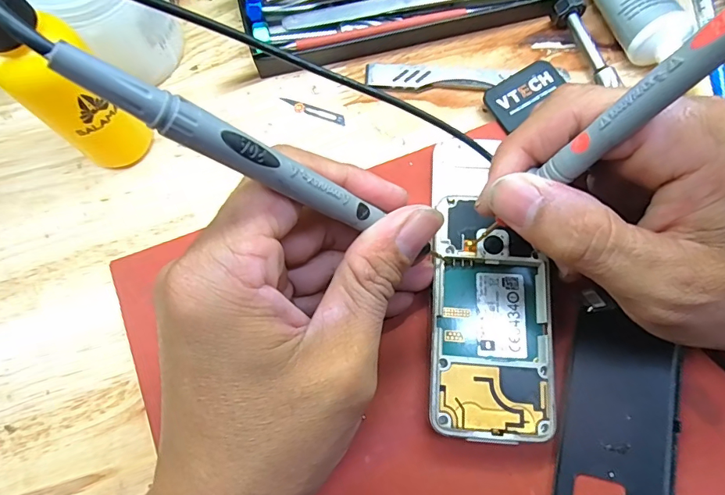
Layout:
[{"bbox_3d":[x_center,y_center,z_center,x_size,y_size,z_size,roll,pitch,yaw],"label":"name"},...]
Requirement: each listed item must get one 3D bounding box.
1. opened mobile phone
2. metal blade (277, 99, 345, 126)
[{"bbox_3d":[0.053,0.028,0.184,0.047,0.008,0.094,4,75,1],"label":"opened mobile phone"},{"bbox_3d":[-0.026,-0.072,0.232,0.036,0.004,0.007,19,76,5],"label":"metal blade"}]

